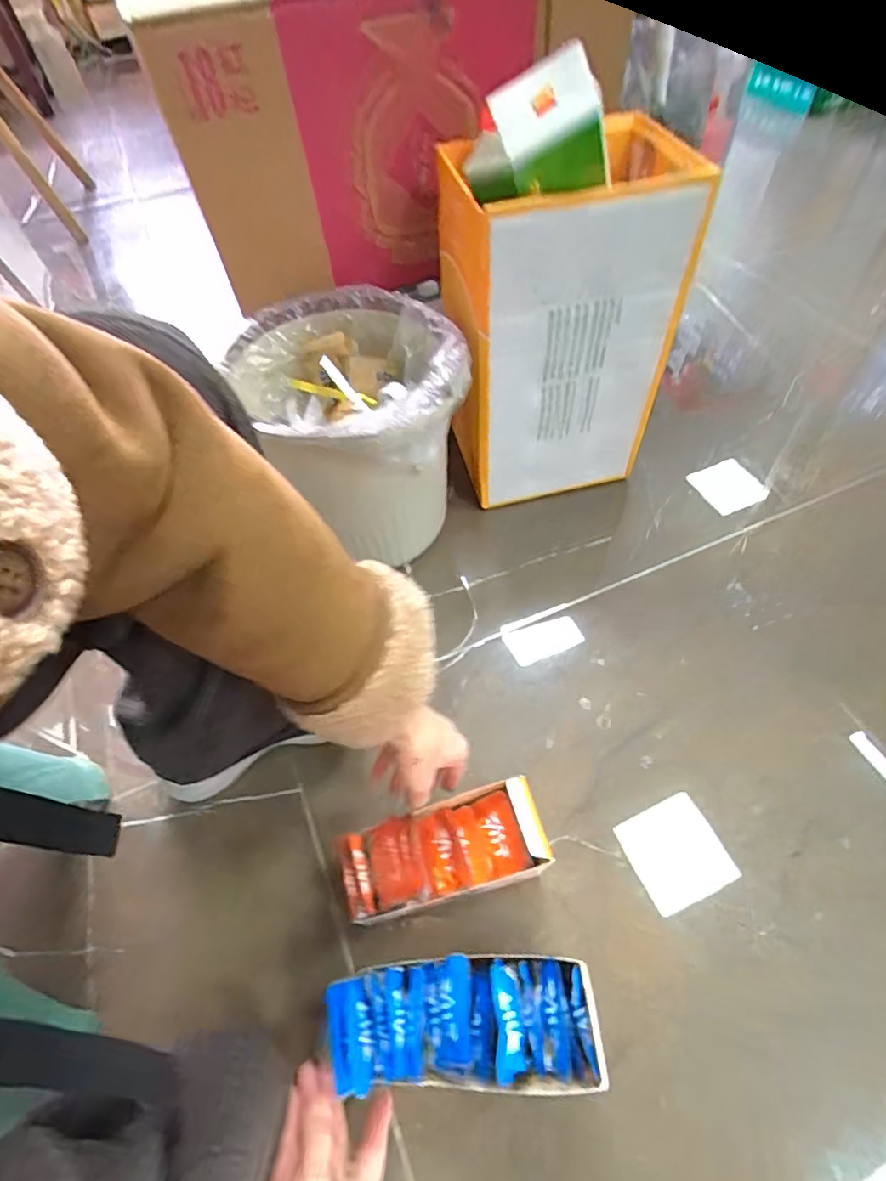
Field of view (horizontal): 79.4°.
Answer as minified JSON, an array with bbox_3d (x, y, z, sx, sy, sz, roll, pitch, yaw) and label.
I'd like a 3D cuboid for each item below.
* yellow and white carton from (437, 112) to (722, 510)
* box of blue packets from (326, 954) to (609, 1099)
[{"bbox_3d":[0.132,-0.328,0.710,0.246,0.402,0.229,-15,57,-5],"label":"yellow and white carton"},{"bbox_3d":[0.013,0.327,0.402,0.196,0.057,0.079,-6,57,6],"label":"box of blue packets"}]

